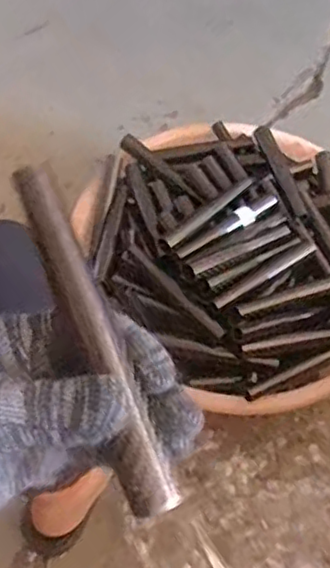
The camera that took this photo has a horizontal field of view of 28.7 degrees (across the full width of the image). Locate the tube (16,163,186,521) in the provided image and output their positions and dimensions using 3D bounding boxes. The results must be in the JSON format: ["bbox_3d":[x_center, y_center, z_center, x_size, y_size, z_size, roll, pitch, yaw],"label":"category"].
[{"bbox_3d":[-0.027,0.023,0.255,0.018,0.014,0.146,-21,90,-12],"label":"tube"}]

